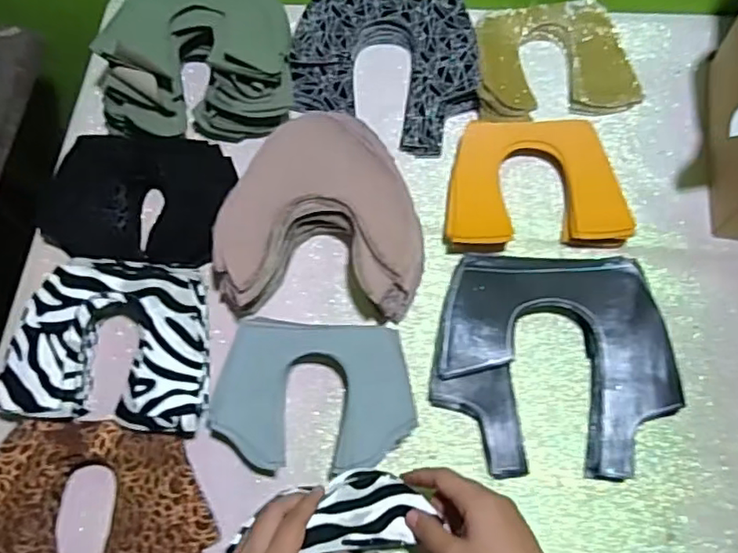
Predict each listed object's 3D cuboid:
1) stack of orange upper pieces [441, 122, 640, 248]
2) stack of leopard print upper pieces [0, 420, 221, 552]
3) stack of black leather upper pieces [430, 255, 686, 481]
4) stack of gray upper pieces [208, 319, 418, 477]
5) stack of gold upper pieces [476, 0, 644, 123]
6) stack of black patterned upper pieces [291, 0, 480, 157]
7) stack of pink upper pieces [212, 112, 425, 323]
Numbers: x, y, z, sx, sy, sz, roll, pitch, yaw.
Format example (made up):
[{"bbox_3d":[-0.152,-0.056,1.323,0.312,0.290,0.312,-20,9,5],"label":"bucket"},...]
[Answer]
[{"bbox_3d":[0.154,-0.087,0.581,0.159,0.028,0.117,-2,68,2],"label":"stack of orange upper pieces"},{"bbox_3d":[-0.220,0.184,0.489,0.182,0.033,0.134,0,68,2],"label":"stack of leopard print upper pieces"},{"bbox_3d":[0.152,0.068,0.520,0.185,0.030,0.184,2,68,3],"label":"stack of black leather upper pieces"},{"bbox_3d":[-0.045,0.098,0.515,0.158,0.028,0.116,2,68,3],"label":"stack of gray upper pieces"},{"bbox_3d":[0.186,-0.226,0.639,0.163,0.022,0.132,-8,68,-1],"label":"stack of gold upper pieces"},{"bbox_3d":[0.017,-0.214,0.641,0.185,0.035,0.183,1,68,3],"label":"stack of black patterned upper pieces"},{"bbox_3d":[-0.041,-0.058,0.558,0.178,0.045,0.181,3,68,4],"label":"stack of pink upper pieces"}]

